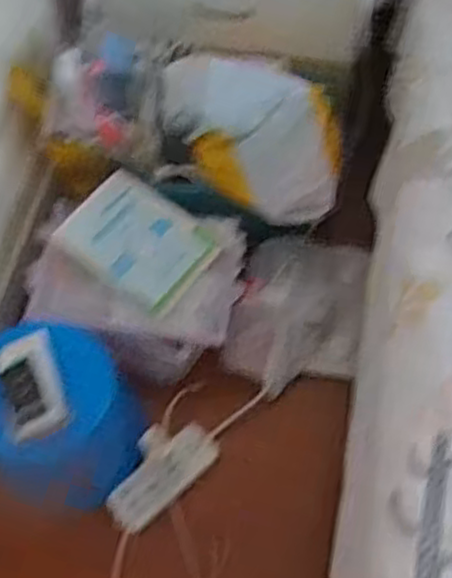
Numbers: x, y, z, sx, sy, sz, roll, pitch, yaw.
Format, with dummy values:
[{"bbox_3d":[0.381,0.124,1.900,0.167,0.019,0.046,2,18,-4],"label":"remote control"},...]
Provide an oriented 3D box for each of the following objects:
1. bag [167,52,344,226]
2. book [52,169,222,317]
[{"bbox_3d":[0.041,-0.246,1.227,0.292,0.171,0.180,8,62,8],"label":"bag"},{"bbox_3d":[-0.155,-0.083,1.265,0.247,0.052,0.179,34,78,21],"label":"book"}]

